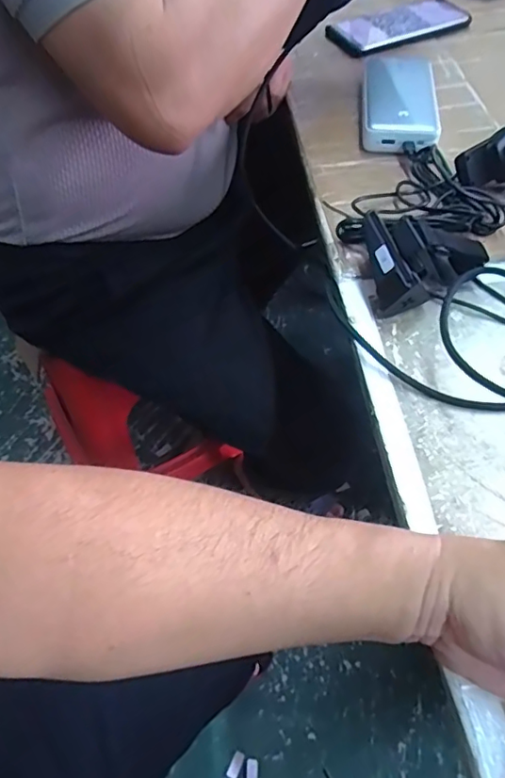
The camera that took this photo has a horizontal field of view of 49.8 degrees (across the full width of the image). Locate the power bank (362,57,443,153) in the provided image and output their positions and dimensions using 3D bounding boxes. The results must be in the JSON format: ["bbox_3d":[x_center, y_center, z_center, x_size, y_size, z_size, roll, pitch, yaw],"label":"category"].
[{"bbox_3d":[0.146,-0.290,0.549,0.072,0.029,0.141,4,57,3],"label":"power bank"}]

